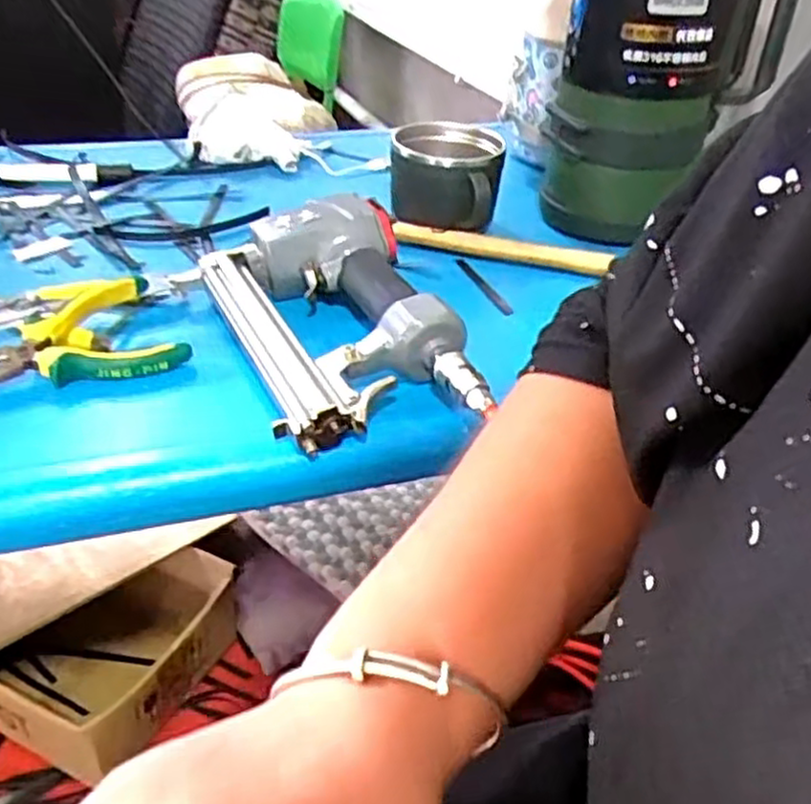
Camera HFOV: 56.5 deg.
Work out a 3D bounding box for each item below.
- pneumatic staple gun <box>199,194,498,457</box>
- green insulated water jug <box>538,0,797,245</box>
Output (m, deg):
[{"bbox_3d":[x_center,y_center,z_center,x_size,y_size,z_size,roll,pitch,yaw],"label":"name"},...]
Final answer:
[{"bbox_3d":[-0.054,-0.062,0.522,0.149,0.062,0.244,-8,36,-16],"label":"pneumatic staple gun"},{"bbox_3d":[0.234,-0.311,0.674,0.179,0.304,0.114,-20,41,-31],"label":"green insulated water jug"}]

